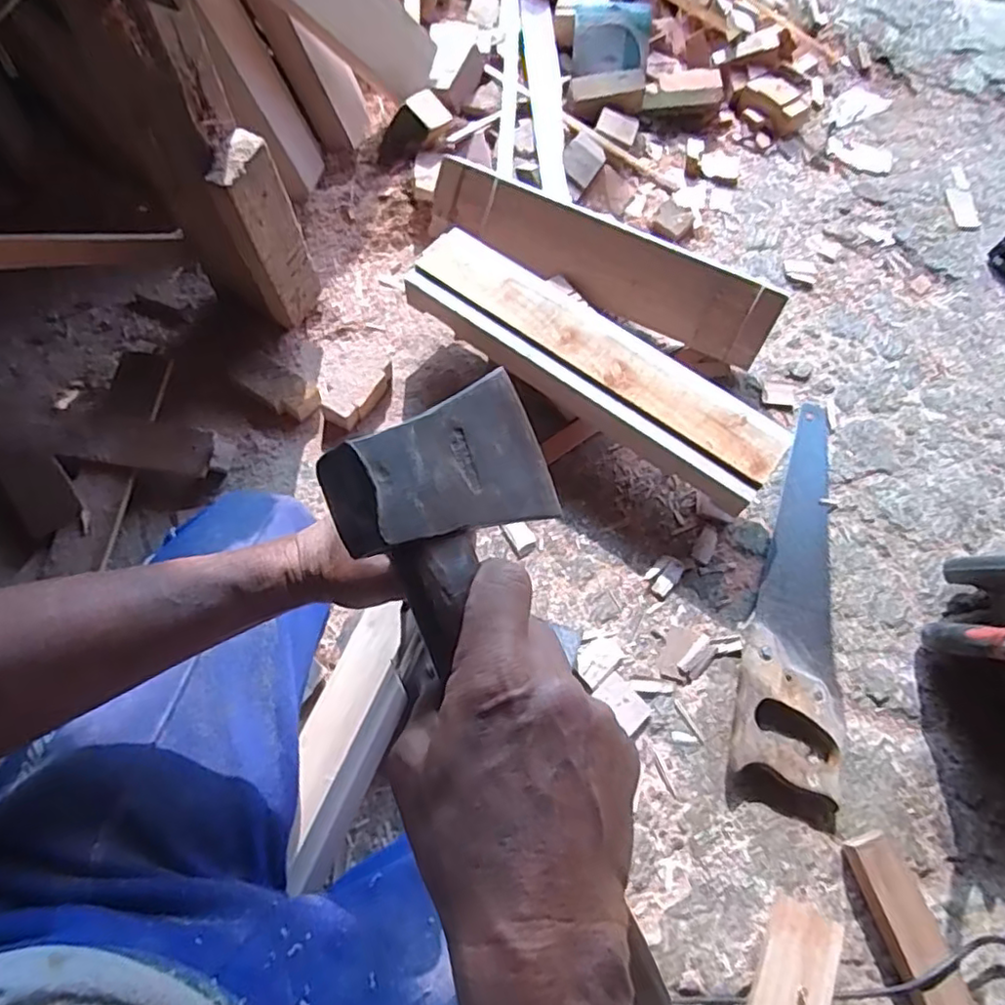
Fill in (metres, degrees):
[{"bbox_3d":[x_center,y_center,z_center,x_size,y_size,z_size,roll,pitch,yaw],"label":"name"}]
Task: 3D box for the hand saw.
[{"bbox_3d":[0.370,0.090,0.779,0.114,0.028,0.516,17,65,7],"label":"hand saw"}]

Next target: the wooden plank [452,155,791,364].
[{"bbox_3d":[0.134,-0.344,0.904,0.517,0.116,0.042,26,26,6],"label":"wooden plank"}]

